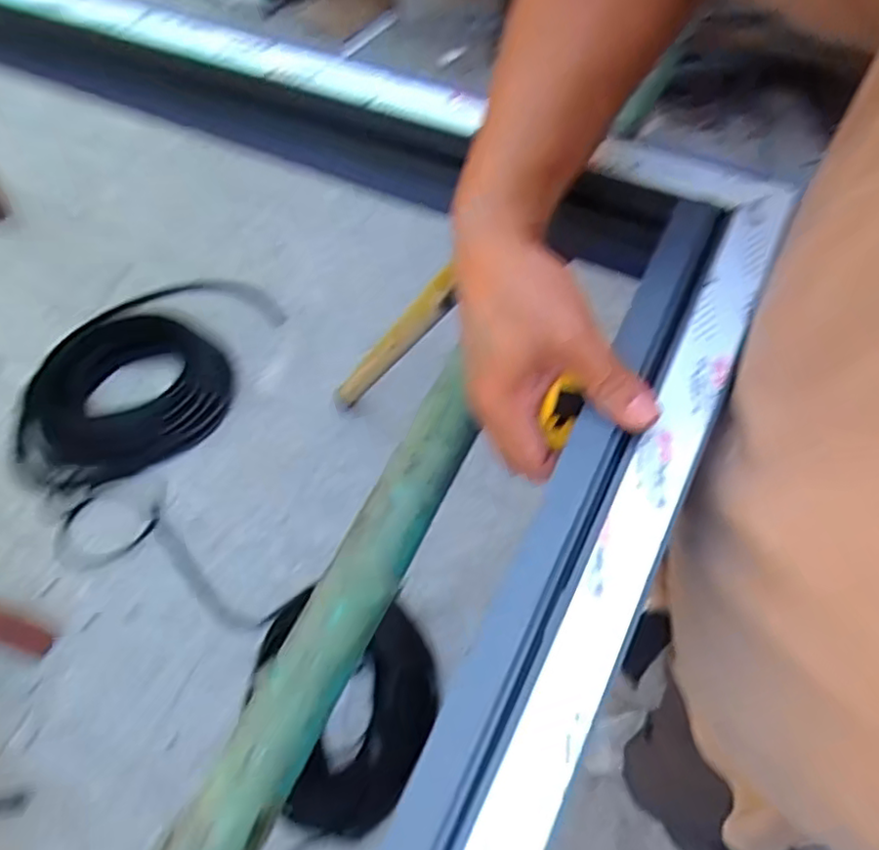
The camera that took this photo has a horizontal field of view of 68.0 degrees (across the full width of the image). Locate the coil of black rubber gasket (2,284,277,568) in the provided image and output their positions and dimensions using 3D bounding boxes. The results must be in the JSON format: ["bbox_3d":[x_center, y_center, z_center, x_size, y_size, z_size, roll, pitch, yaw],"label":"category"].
[{"bbox_3d":[-0.844,-0.092,1.747,0.539,0.096,0.868,17,68,13],"label":"coil of black rubber gasket"}]

